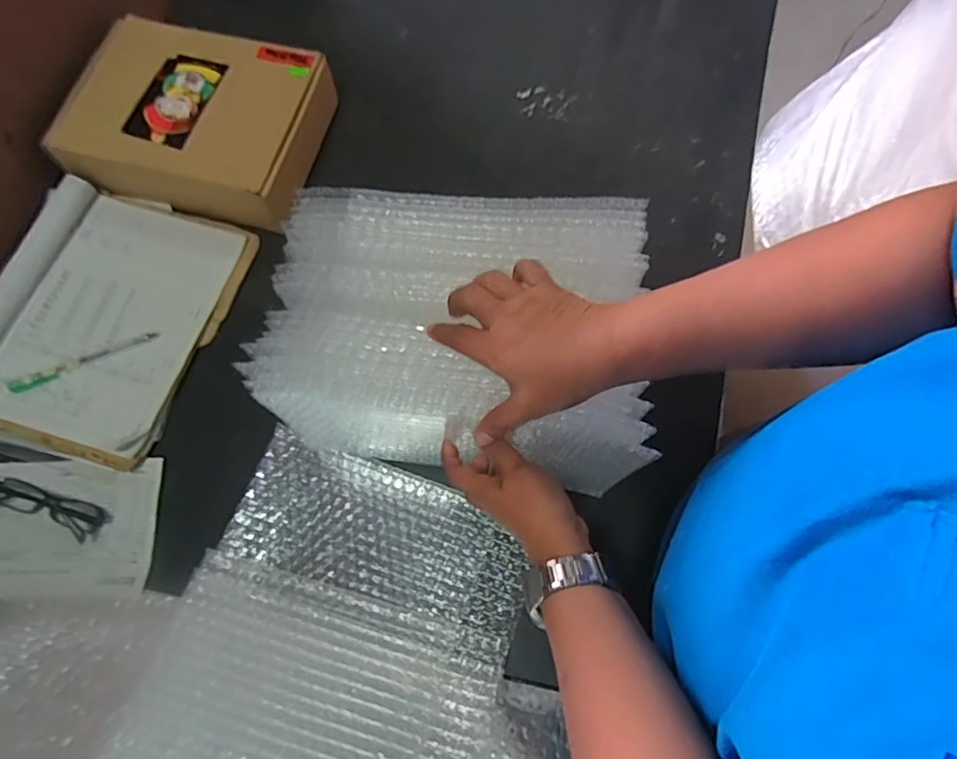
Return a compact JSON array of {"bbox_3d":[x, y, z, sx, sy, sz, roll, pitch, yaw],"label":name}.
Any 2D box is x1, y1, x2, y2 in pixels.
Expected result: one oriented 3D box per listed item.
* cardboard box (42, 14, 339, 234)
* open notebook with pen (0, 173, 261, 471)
[{"bbox_3d":[-0.321,-0.307,0.670,0.277,0.063,0.207,14,74,5],"label":"cardboard box"},{"bbox_3d":[-0.426,-0.070,0.623,0.255,0.016,0.306,18,74,6],"label":"open notebook with pen"}]

